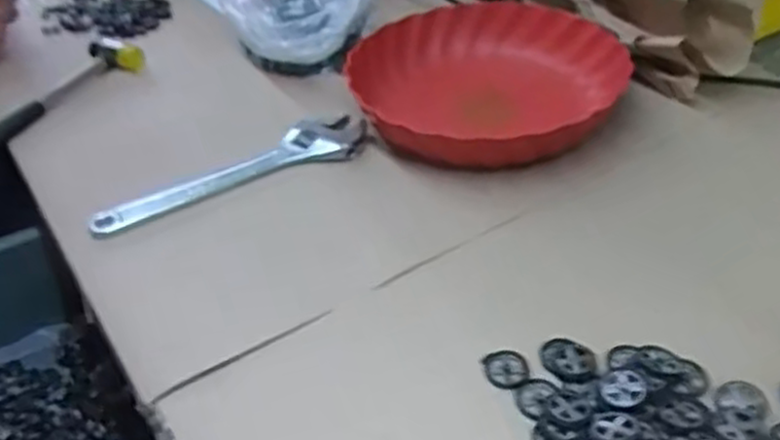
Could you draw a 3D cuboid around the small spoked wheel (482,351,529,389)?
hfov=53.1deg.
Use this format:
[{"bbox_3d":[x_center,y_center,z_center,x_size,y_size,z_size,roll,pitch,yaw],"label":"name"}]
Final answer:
[{"bbox_3d":[0.073,0.094,0.487,0.026,0.004,0.027,-4,39,3],"label":"small spoked wheel"}]

